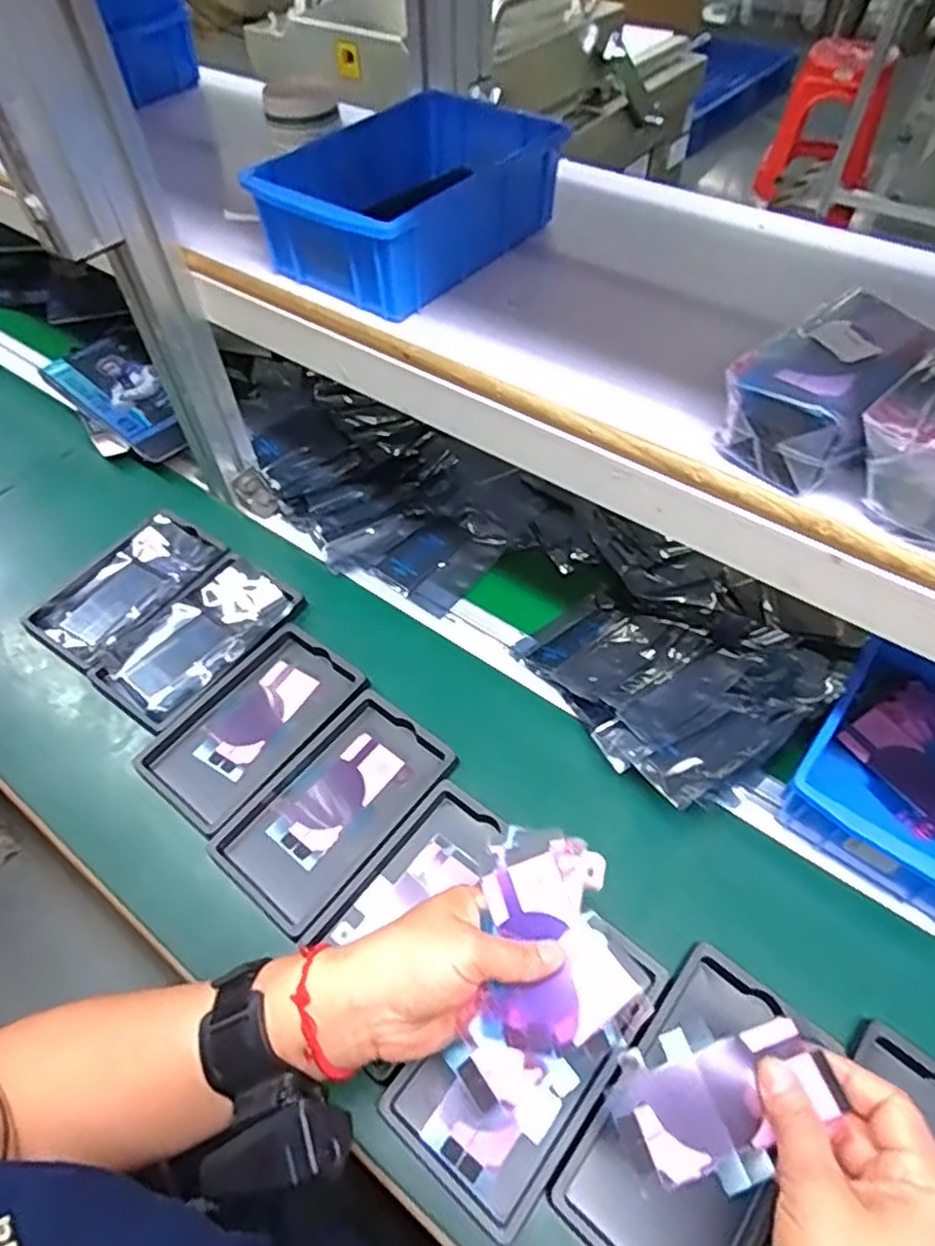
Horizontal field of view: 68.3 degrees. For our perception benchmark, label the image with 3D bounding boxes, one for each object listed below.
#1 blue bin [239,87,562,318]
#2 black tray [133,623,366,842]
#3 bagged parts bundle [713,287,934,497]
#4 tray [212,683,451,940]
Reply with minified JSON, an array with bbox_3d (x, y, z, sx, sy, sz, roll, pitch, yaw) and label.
[{"bbox_3d":[-0.038,-0.298,0.483,0.129,0.061,0.199,32,60,23],"label":"blue bin"},{"bbox_3d":[-0.163,0.076,0.529,0.097,0.013,0.160,34,63,23],"label":"black tray"},{"bbox_3d":[0.172,-0.115,0.342,0.068,0.051,0.086,38,62,26],"label":"bagged parts bundle"},{"bbox_3d":[-0.092,0.128,0.487,0.094,0.015,0.159,35,63,23],"label":"tray"}]

